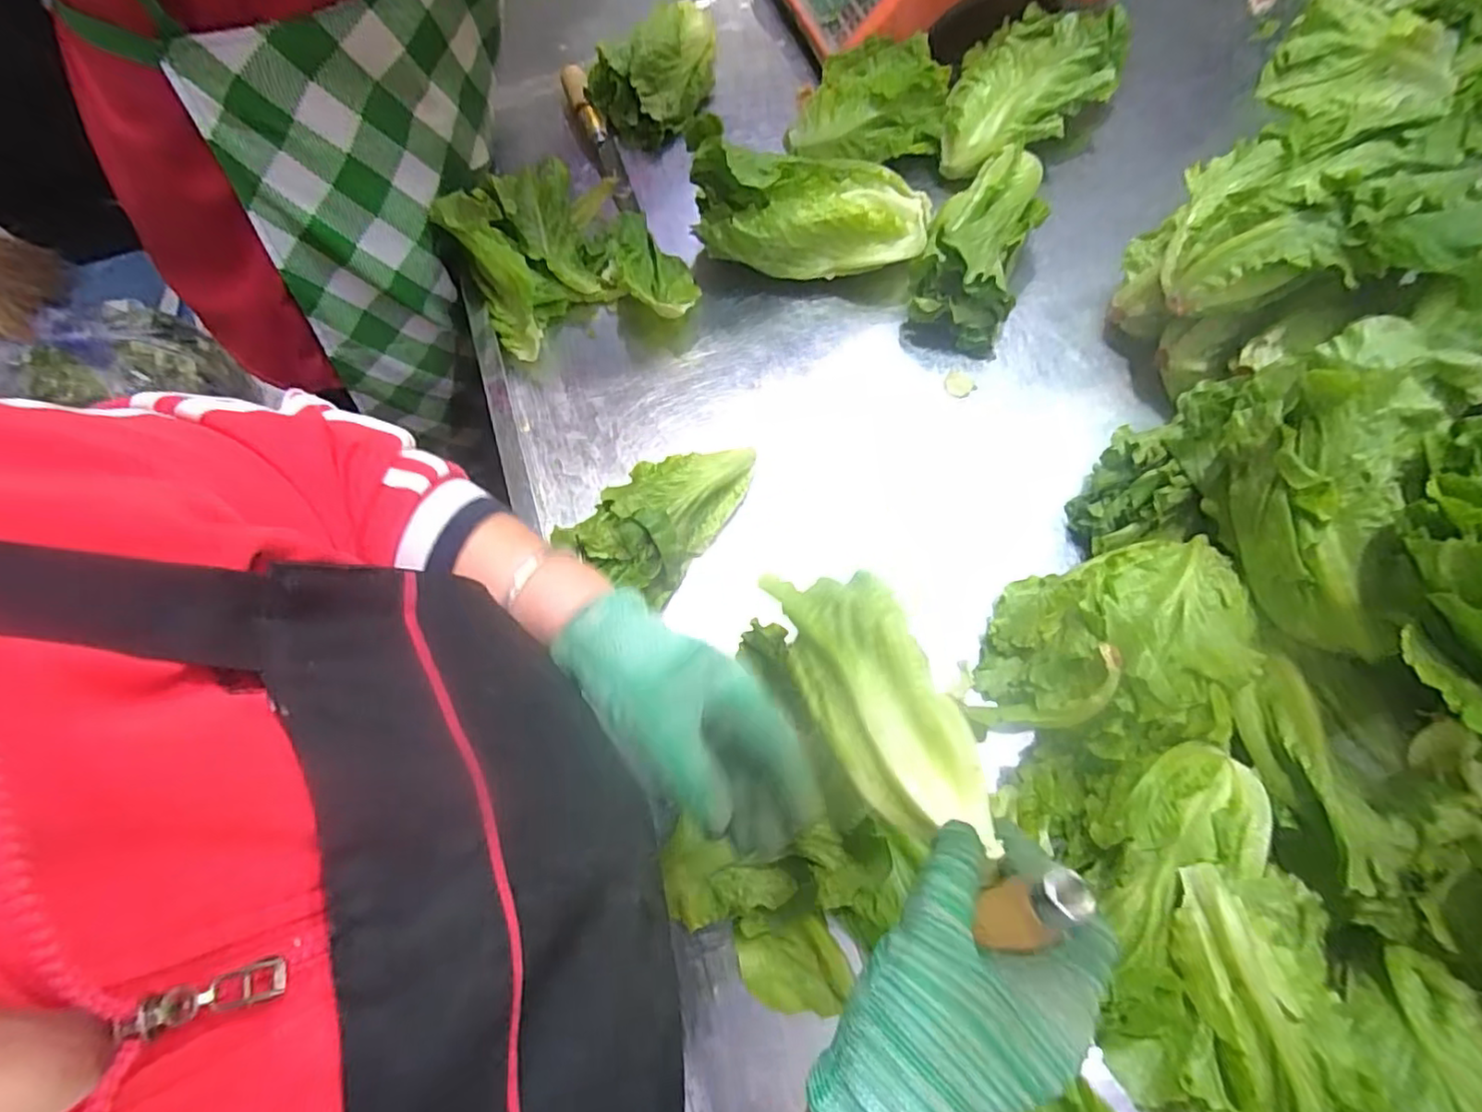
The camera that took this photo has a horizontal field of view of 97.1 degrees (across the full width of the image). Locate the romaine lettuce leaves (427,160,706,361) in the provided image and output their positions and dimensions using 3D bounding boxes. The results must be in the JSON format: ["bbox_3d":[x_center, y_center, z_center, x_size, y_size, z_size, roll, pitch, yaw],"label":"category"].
[{"bbox_3d":[-0.141,-0.261,0.542,0.183,0.088,0.166,-13,71,-2],"label":"romaine lettuce leaves"}]

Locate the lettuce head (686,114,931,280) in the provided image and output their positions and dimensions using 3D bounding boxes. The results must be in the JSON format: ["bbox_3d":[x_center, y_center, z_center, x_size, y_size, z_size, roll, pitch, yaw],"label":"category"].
[{"bbox_3d":[0.057,-0.281,0.533,0.193,0.104,0.078,2,71,3],"label":"lettuce head"}]

